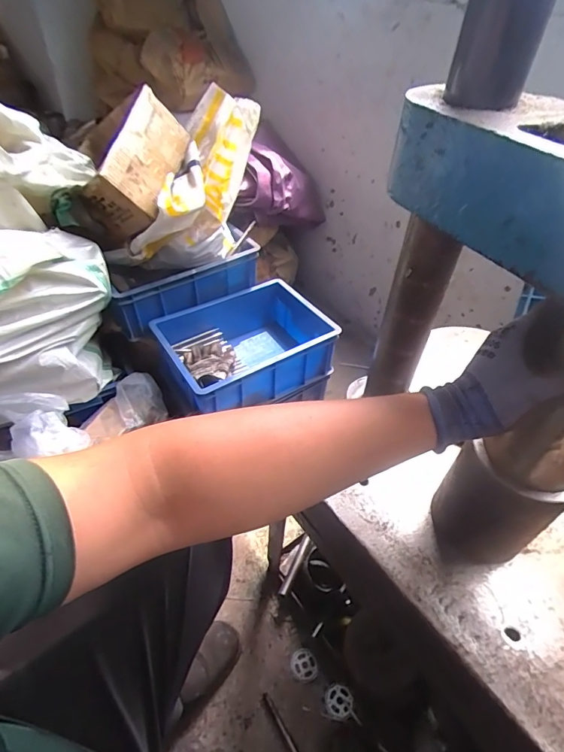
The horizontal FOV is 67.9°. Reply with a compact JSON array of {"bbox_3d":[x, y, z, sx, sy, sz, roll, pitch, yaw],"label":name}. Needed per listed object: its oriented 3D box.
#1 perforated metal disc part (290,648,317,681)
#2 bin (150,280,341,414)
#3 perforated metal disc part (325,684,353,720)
[{"bbox_3d":[0.040,0.539,0.783,0.048,0.004,0.049,2,45,-2],"label":"perforated metal disc part"},{"bbox_3d":[-0.089,-0.070,1.104,0.410,0.158,0.288,-22,50,-24],"label":"bin"},{"bbox_3d":[0.103,0.583,0.751,0.049,0.005,0.047,2,45,-2],"label":"perforated metal disc part"}]

